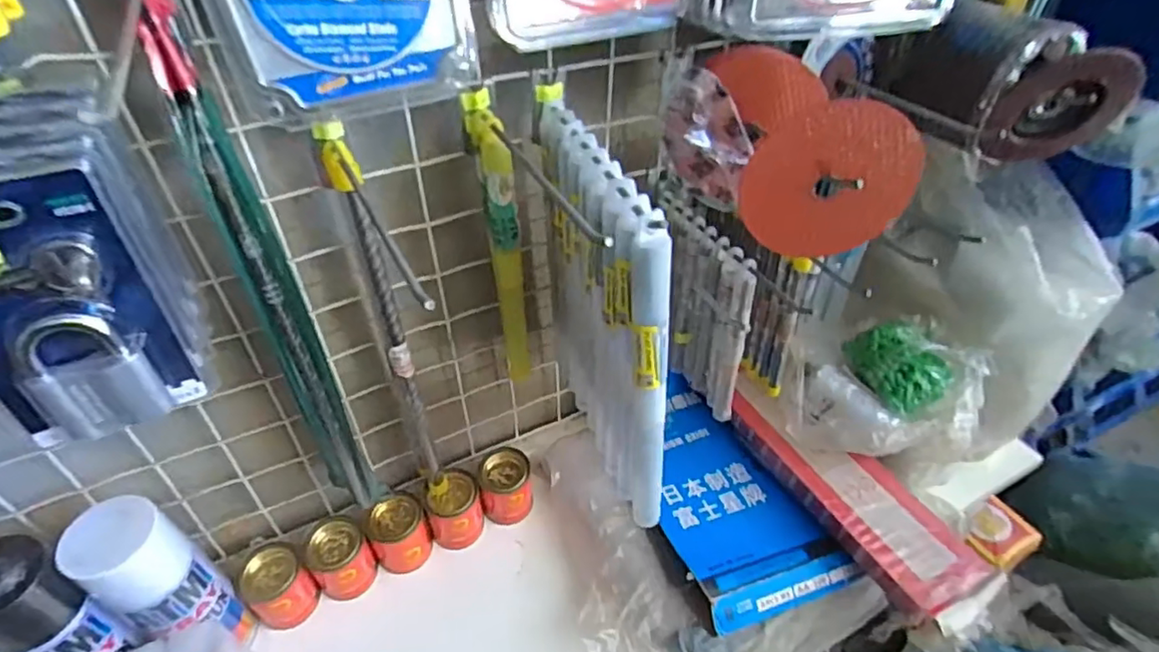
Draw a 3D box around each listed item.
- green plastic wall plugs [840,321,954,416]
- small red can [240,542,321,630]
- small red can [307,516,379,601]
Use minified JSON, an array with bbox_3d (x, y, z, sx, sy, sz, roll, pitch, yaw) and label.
[{"bbox_3d":[0.313,0.035,0.598,0.069,0.041,0.100,-8,41,-7],"label":"green plastic wall plugs"},{"bbox_3d":[-0.277,0.241,0.557,0.050,0.064,0.049,-1,41,1],"label":"small red can"},{"bbox_3d":[-0.226,0.223,0.576,0.049,0.062,0.050,-1,41,1],"label":"small red can"}]

